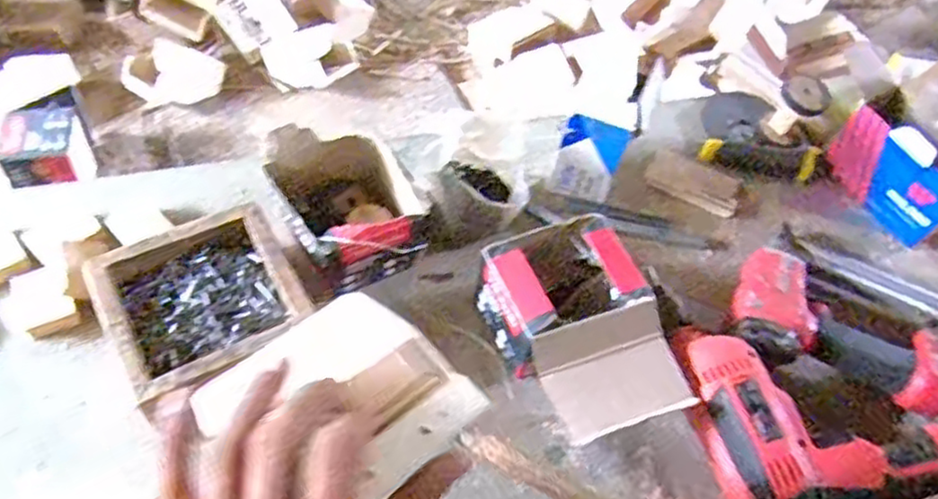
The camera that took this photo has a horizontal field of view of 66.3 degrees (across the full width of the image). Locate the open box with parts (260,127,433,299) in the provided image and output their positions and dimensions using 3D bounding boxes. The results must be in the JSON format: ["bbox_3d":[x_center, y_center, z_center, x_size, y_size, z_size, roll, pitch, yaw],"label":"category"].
[{"bbox_3d":[-0.112,-0.039,0.652,0.109,0.085,0.138,-23,60,-20],"label":"open box with parts"}]

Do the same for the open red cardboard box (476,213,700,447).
[{"bbox_3d":[0.095,0.066,0.600,0.117,0.071,0.174,-19,59,-18],"label":"open red cardboard box"}]

